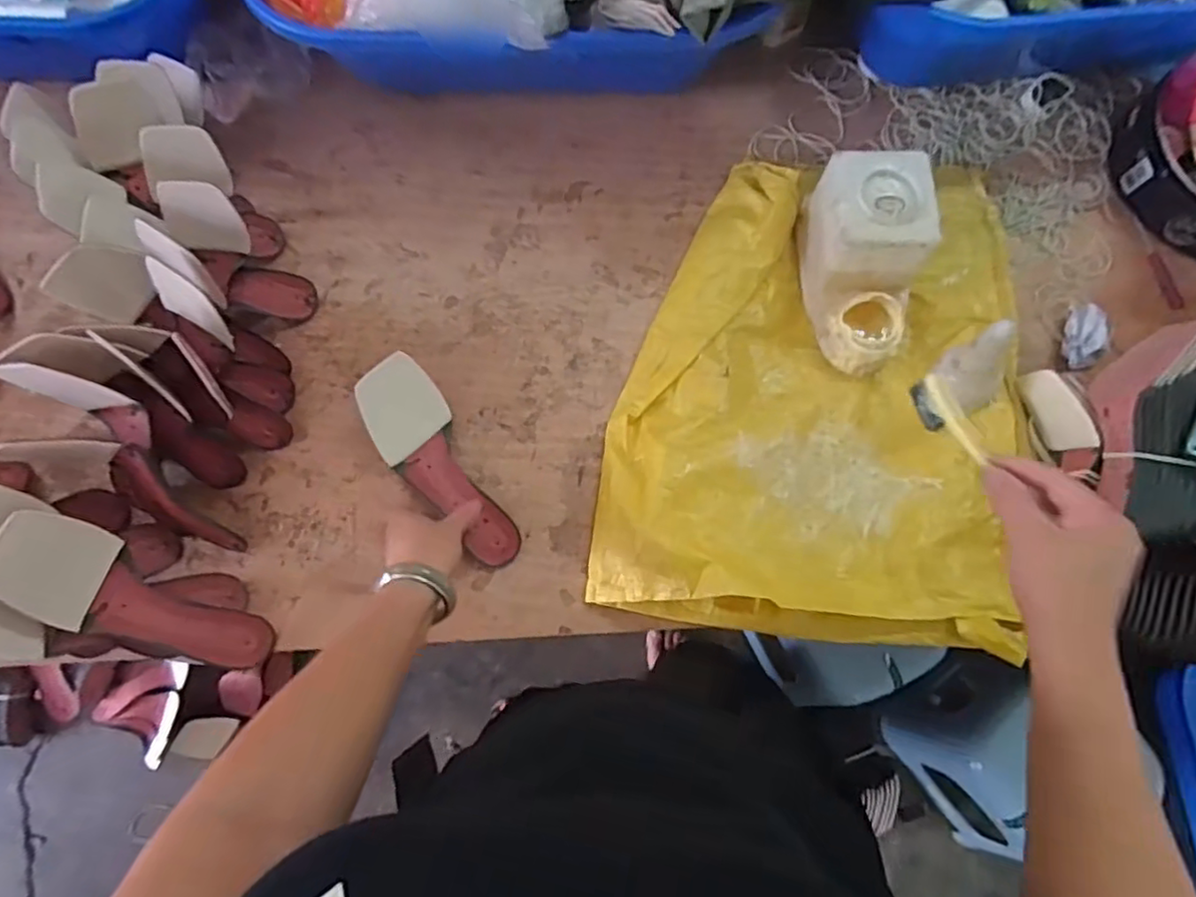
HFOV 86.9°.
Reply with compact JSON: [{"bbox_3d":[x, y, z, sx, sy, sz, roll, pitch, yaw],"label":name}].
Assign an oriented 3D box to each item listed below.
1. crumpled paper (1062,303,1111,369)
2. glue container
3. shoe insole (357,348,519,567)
[{"bbox_3d":[0.552,-0.127,0.717,0.035,0.030,0.070,12,76,3],"label":"crumpled paper"},{"bbox_3d":[0.294,-0.199,0.691,0.108,0.121,0.206,-1,76,-1],"label":"glue container"},{"bbox_3d":[-0.167,0.021,0.675,0.083,0.049,0.236,-34,91,-9],"label":"shoe insole"}]

